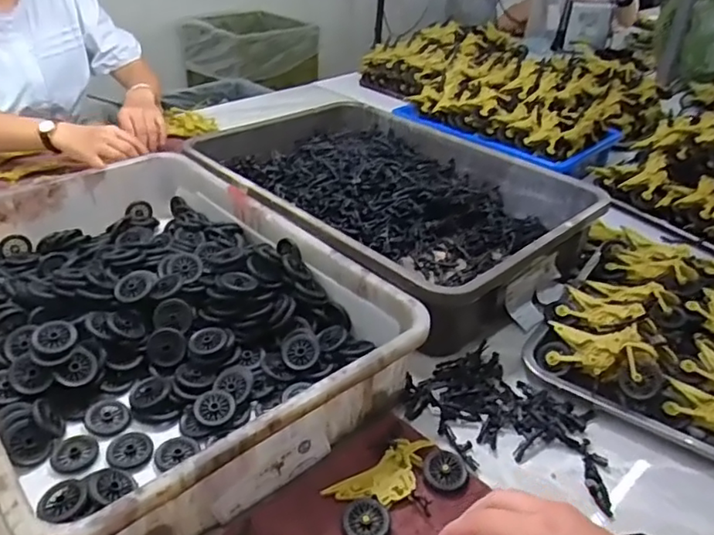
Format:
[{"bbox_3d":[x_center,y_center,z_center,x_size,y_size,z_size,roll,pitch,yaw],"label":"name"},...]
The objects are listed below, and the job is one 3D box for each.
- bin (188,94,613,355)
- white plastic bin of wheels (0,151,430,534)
[{"bbox_3d":[0.035,-0.107,0.836,0.354,0.093,0.509,-27,43,-37],"label":"bin"},{"bbox_3d":[-0.223,0.024,0.611,0.352,0.087,0.510,-25,46,-35],"label":"white plastic bin of wheels"}]

